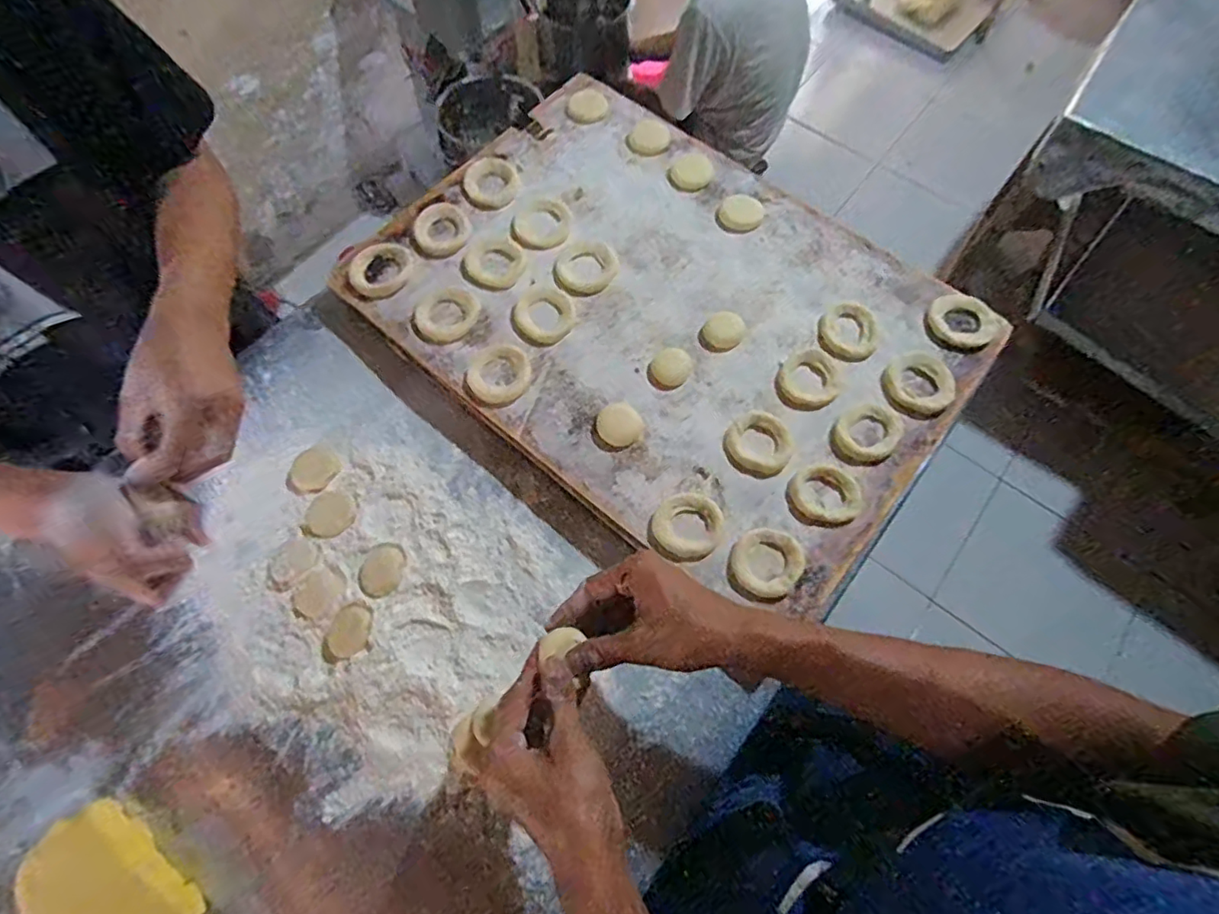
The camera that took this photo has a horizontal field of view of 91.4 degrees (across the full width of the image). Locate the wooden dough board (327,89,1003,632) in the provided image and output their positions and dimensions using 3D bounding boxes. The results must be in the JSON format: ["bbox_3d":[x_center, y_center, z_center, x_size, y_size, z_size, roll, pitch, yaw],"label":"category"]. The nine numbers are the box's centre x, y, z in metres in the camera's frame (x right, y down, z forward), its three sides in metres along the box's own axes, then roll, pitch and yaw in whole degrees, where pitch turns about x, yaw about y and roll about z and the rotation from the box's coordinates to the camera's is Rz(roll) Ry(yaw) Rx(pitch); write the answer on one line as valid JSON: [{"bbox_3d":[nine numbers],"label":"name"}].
[{"bbox_3d":[0.056,-0.157,0.610,0.569,0.033,0.411,40,72,15],"label":"wooden dough board"}]

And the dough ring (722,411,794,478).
[{"bbox_3d":[0.137,-0.013,0.539,0.060,0.010,0.062,0,67,-1],"label":"dough ring"}]

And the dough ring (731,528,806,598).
[{"bbox_3d":[0.133,0.088,0.503,0.057,0.014,0.058,0,67,-1],"label":"dough ring"}]

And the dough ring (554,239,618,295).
[{"bbox_3d":[-0.024,-0.201,0.629,0.062,0.011,0.067,0,67,-1],"label":"dough ring"}]

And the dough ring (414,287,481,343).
[{"bbox_3d":[-0.168,-0.148,0.616,0.066,0.006,0.061,-1,69,3],"label":"dough ring"}]

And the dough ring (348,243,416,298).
[{"bbox_3d":[-0.238,-0.197,0.623,0.050,0.019,0.066,42,73,15],"label":"dough ring"}]

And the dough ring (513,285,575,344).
[{"bbox_3d":[-0.066,-0.145,0.598,0.059,0.009,0.068,-19,69,-8],"label":"dough ring"}]

